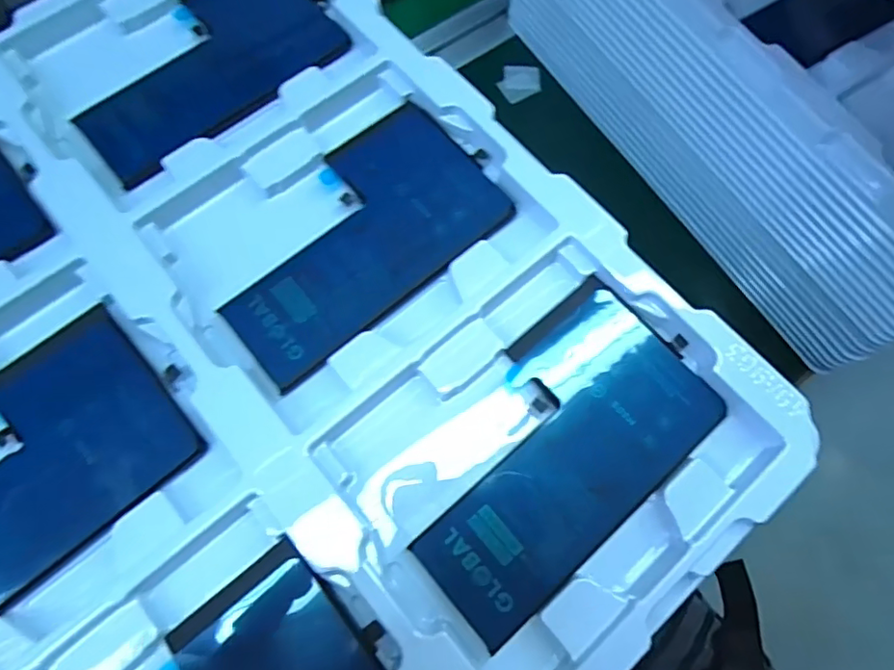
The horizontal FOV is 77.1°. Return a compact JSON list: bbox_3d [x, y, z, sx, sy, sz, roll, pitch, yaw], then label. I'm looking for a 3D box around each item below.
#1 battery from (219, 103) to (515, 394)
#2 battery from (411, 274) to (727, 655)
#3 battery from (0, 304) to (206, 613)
[{"bbox_3d":[-0.034,-0.037,0.205,0.108,0.004,0.063,-40,75,-14],"label":"battery"},{"bbox_3d":[0.035,0.036,0.184,0.109,0.005,0.064,-40,75,-14],"label":"battery"},{"bbox_3d":[-0.135,0.046,0.173,0.108,0.005,0.063,-41,75,-14],"label":"battery"}]

